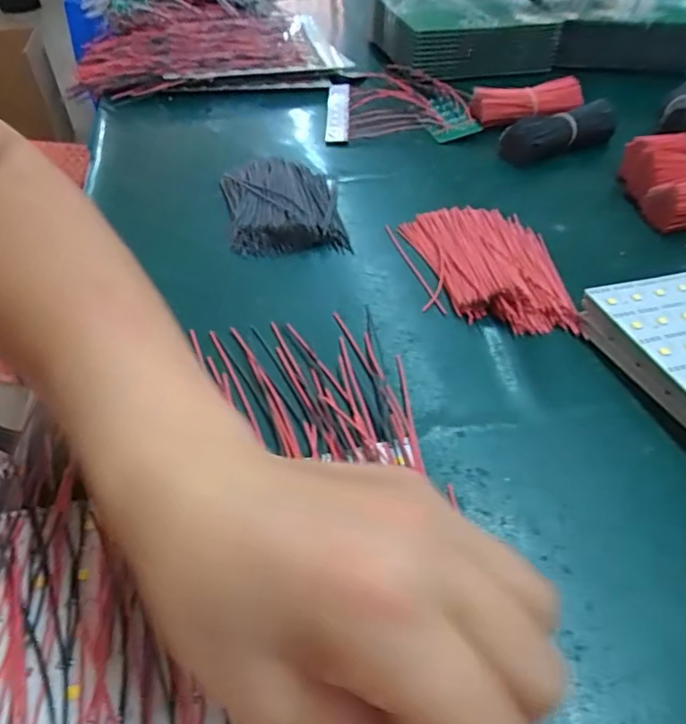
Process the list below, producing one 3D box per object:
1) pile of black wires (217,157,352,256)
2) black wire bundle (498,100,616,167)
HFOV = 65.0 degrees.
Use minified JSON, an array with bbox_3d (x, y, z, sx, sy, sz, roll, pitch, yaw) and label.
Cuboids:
[{"bbox_3d":[-0.053,-0.138,0.459,0.094,0.020,0.126,-7,46,-7],"label":"pile of black wires"},{"bbox_3d":[0.214,-0.228,0.533,0.116,0.036,0.041,-17,48,-16],"label":"black wire bundle"}]

